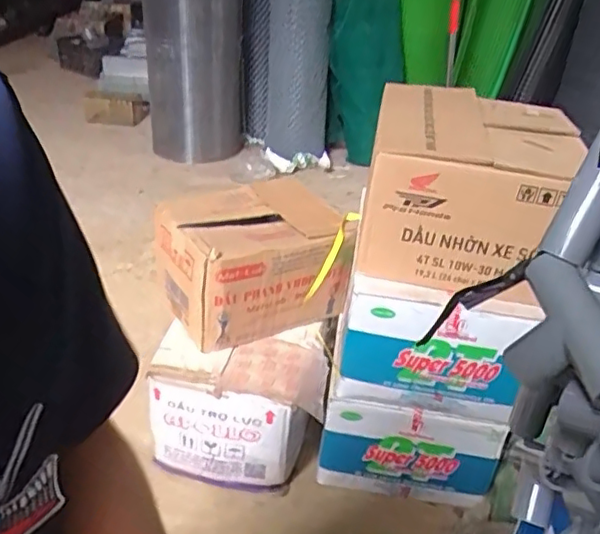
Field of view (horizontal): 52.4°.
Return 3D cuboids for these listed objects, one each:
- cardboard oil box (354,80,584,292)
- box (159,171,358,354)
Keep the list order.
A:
[{"bbox_3d":[0.322,-0.163,1.177,0.362,0.255,0.394,10,31,10],"label":"cardboard oil box"},{"bbox_3d":[-0.106,-0.014,1.346,0.369,0.245,0.283,-13,35,-26],"label":"box"}]

